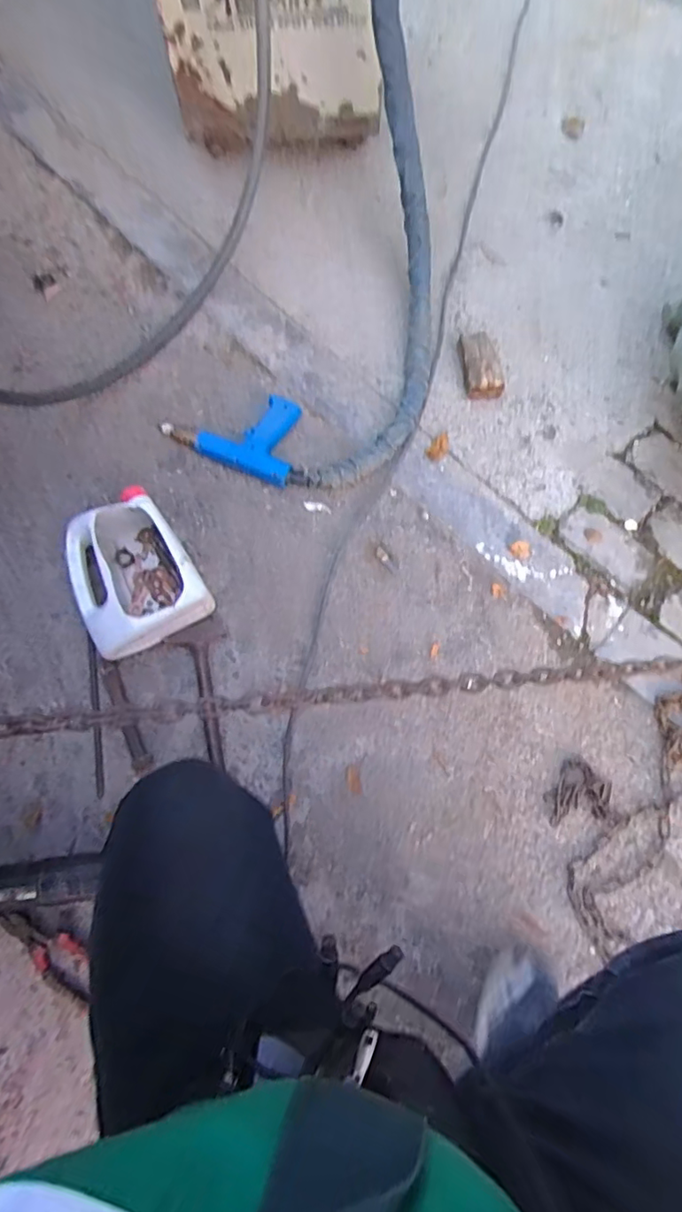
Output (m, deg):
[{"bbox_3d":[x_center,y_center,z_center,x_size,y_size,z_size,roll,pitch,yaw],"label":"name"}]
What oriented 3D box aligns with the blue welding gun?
[{"bbox_3d":[-0.168,-0.311,0.971,0.236,0.035,0.153,25,75,7],"label":"blue welding gun"}]

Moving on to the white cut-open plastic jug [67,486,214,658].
[{"bbox_3d":[-0.327,-0.051,0.868,0.176,0.101,0.236,-30,76,-9],"label":"white cut-open plastic jug"}]

